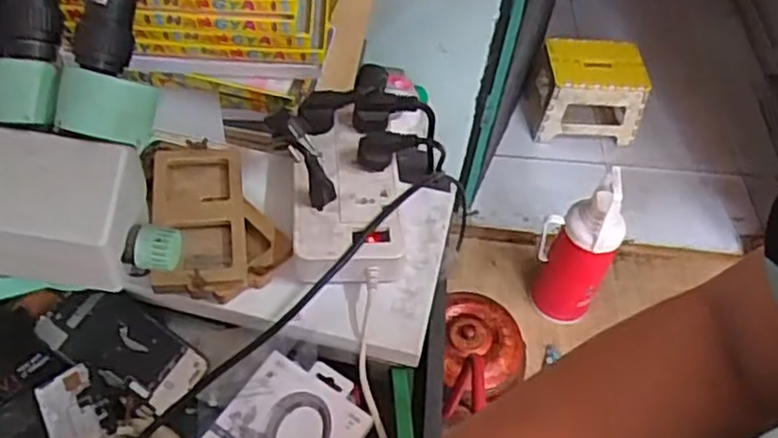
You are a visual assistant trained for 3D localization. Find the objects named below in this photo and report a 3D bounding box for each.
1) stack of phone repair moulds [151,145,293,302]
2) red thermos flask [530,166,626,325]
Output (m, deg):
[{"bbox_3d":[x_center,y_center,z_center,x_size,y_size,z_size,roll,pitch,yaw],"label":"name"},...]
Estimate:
[{"bbox_3d":[-0.159,0.001,0.665,0.114,0.035,0.159,-6,52,-11],"label":"stack of phone repair moulds"},{"bbox_3d":[0.413,0.067,1.577,0.158,0.414,0.146,3,51,-4],"label":"red thermos flask"}]

